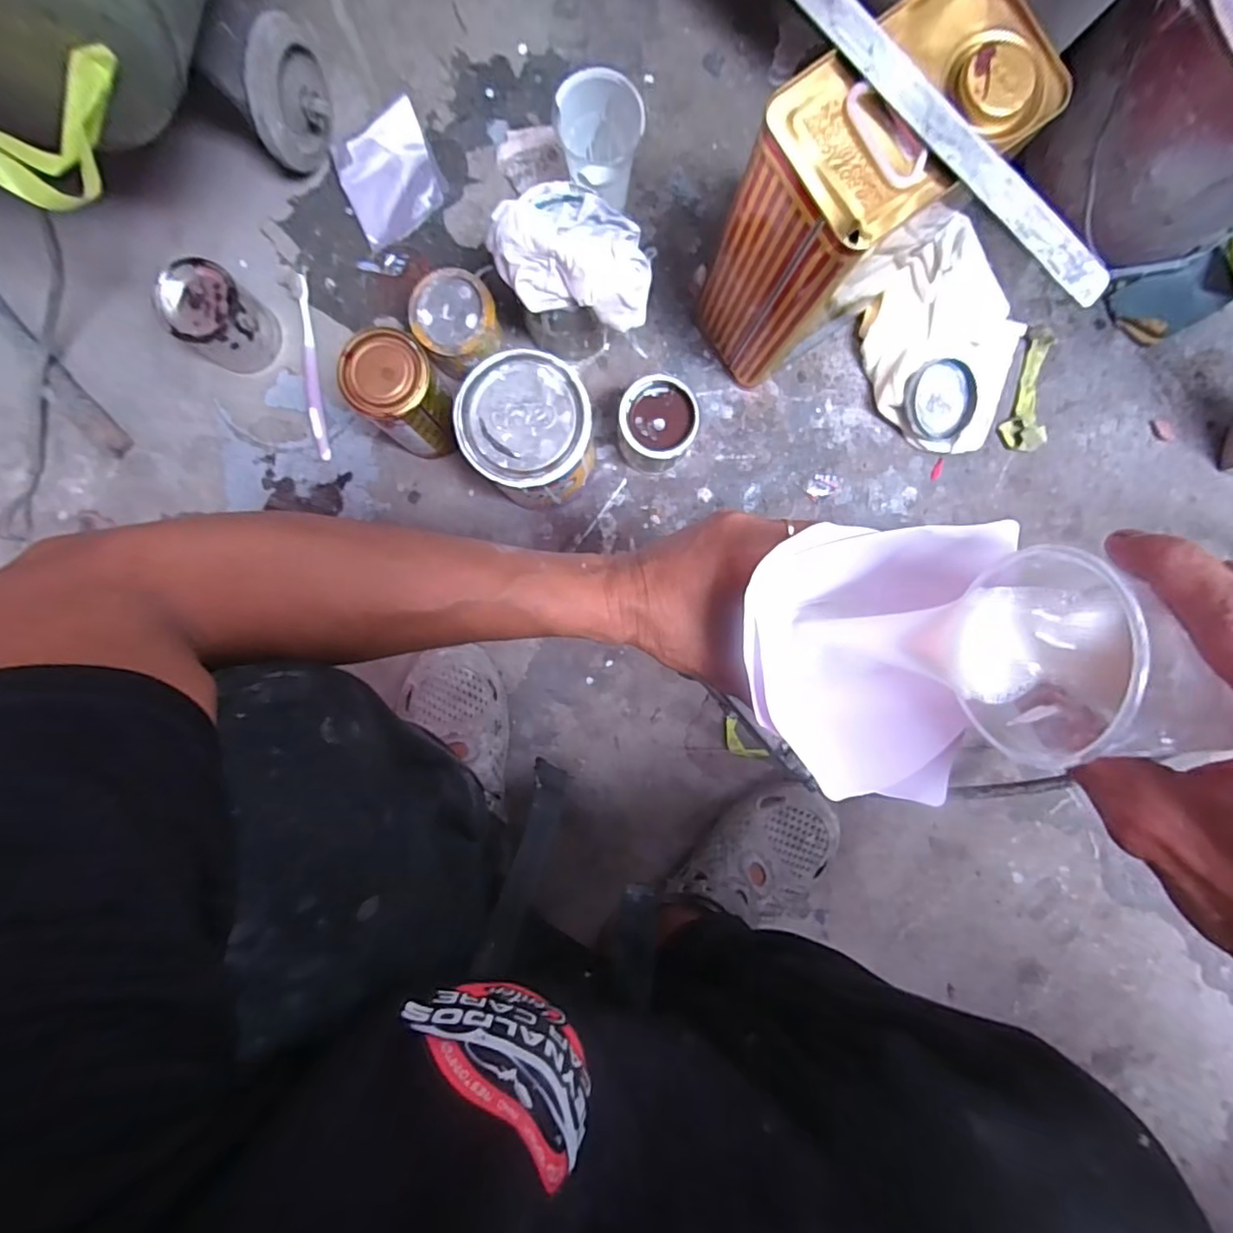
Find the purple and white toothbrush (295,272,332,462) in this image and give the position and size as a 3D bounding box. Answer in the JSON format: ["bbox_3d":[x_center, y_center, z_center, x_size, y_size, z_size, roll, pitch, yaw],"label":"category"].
[{"bbox_3d":[-0.303,-0.246,0.573,0.018,0.011,0.179,-7,92,-1],"label":"purple and white toothbrush"}]

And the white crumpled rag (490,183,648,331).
[{"bbox_3d":[-0.034,-0.298,0.458,0.125,0.056,0.105,5,92,-1],"label":"white crumpled rag"}]

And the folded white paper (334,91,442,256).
[{"bbox_3d":[-0.221,-0.428,0.565,0.095,0.021,0.096,-29,92,0],"label":"folded white paper"}]

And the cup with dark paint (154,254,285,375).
[{"bbox_3d":[-0.366,-0.275,0.538,0.067,0.074,0.072,0,92,-1],"label":"cup with dark paint"}]

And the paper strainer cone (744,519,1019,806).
[{"bbox_3d":[0.111,0.019,0.279,0.102,0.087,0.118,2,92,-1],"label":"paper strainer cone"}]

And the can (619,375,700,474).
[{"bbox_3d":[0.037,-0.180,0.556,0.068,0.073,0.071,4,92,-1],"label":"can"}]

